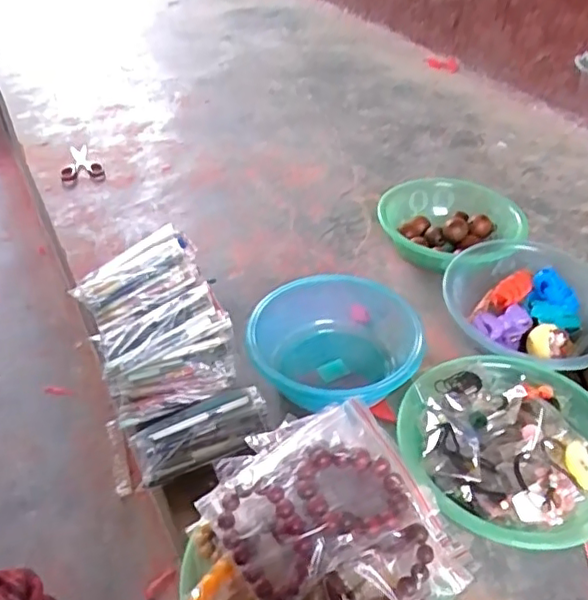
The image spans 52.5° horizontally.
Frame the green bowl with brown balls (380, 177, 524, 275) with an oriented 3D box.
[{"bbox_3d":[0.266,-0.122,1.008,0.249,0.080,0.208,-14,44,-16],"label":"green bowl with brown balls"}]

